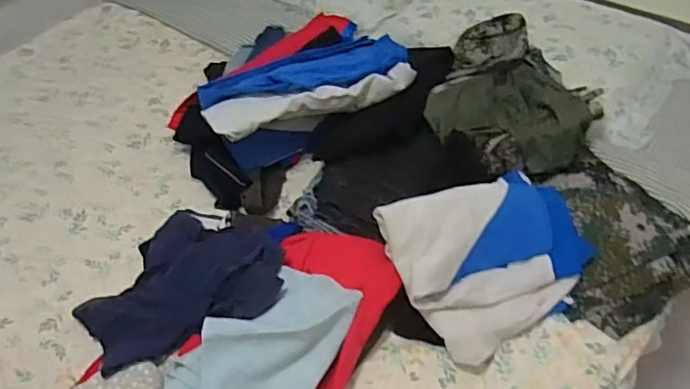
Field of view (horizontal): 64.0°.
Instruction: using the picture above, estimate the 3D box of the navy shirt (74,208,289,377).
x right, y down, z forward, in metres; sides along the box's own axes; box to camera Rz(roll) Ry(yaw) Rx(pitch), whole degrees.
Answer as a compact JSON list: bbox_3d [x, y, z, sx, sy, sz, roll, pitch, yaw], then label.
[{"bbox_3d":[-0.315,0.156,1.043,0.398,0.136,0.304,-13,51,-5],"label":"navy shirt"}]

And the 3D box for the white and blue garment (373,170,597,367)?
[{"bbox_3d":[0.277,0.106,1.003,0.369,0.162,0.274,-21,52,-11],"label":"white and blue garment"}]

